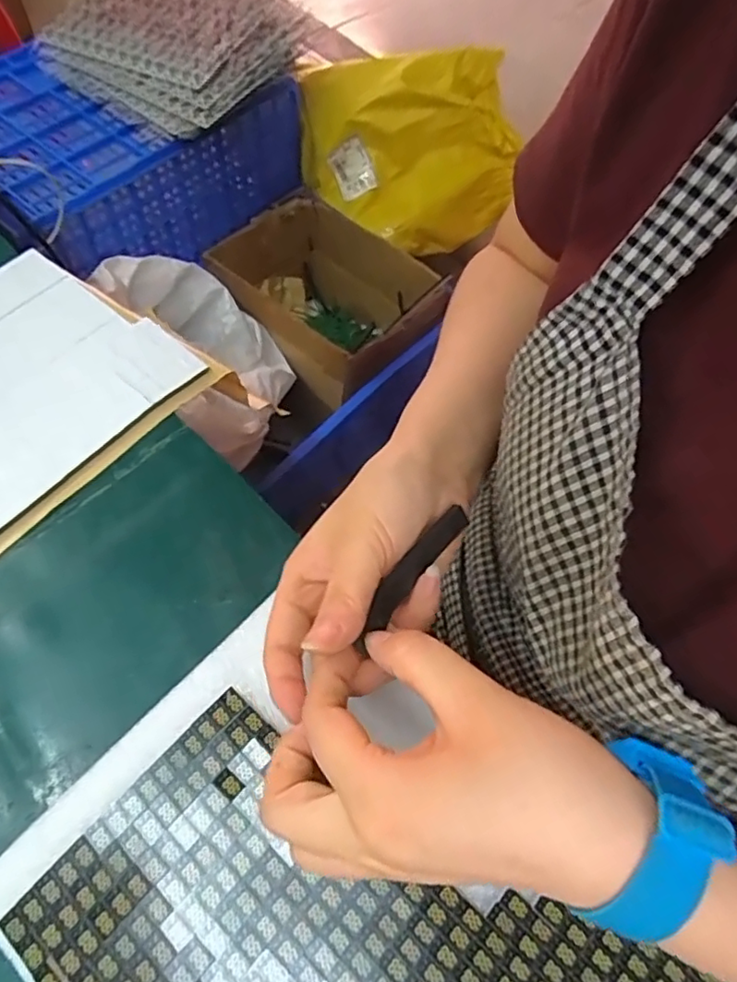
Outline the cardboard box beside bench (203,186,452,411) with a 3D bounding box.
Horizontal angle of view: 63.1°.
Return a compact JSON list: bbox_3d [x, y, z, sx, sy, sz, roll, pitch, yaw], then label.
[{"bbox_3d":[-0.070,-0.323,1.132,0.295,0.250,0.379,-40,72,-22],"label":"cardboard box beside bench"}]

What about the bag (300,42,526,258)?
[{"bbox_3d":[0.094,-0.636,1.154,0.418,0.333,0.092,-10,34,-6],"label":"bag"}]

